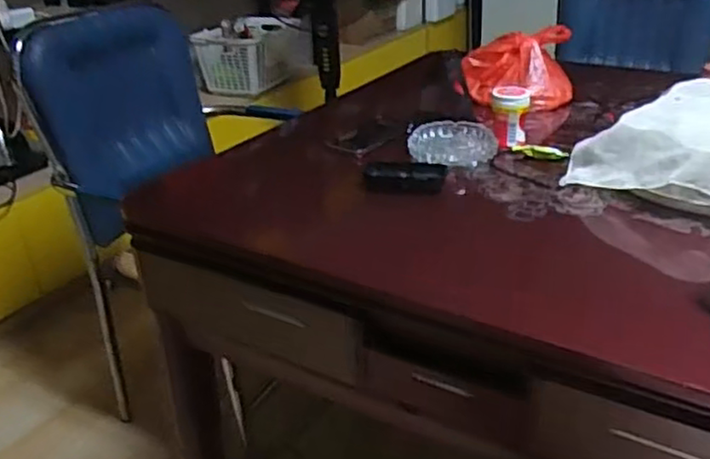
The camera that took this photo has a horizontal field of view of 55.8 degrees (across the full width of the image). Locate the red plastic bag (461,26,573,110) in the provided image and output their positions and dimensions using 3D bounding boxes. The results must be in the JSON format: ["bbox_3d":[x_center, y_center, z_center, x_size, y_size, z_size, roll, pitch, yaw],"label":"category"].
[{"bbox_3d":[0.296,-0.313,1.235,0.197,0.100,0.199,4,28,13],"label":"red plastic bag"}]

